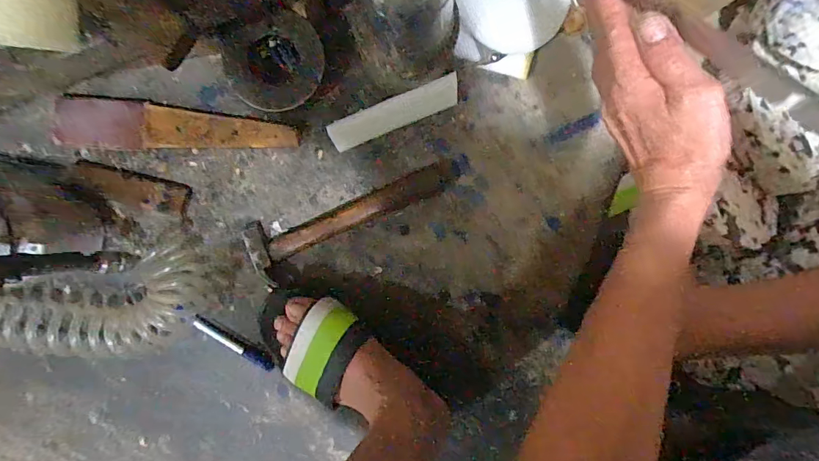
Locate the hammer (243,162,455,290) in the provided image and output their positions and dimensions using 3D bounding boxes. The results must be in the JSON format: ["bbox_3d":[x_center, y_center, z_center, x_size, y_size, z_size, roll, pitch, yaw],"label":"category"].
[{"bbox_3d":[-0.071,-0.027,0.503,0.250,0.027,0.071,-30,93,1],"label":"hammer"}]

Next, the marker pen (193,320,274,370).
[{"bbox_3d":[-0.212,0.140,0.527,0.106,0.013,0.015,33,92,-2],"label":"marker pen"}]

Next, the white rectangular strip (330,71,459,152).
[{"bbox_3d":[-0.017,-0.135,0.502,0.153,0.015,0.035,-23,93,1],"label":"white rectangular strip"}]

